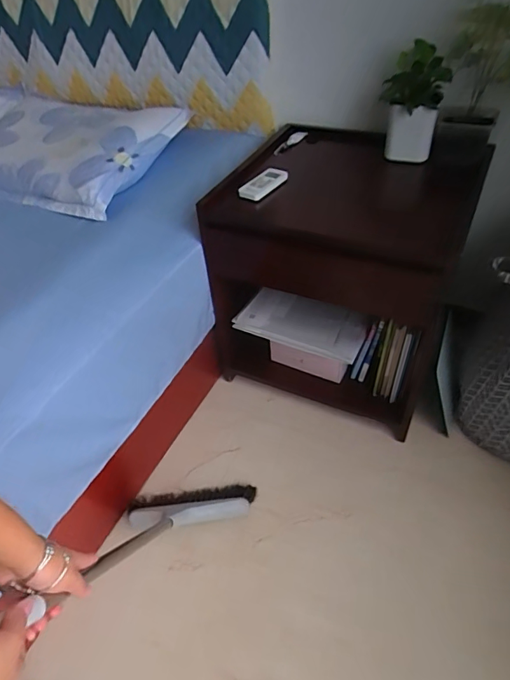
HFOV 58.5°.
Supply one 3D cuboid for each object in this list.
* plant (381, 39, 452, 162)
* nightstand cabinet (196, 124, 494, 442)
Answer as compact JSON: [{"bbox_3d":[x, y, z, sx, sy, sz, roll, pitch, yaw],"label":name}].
[{"bbox_3d":[0.370,-0.544,1.071,0.142,0.231,0.131,6,38,16],"label":"plant"},{"bbox_3d":[0.247,-0.184,1.265,0.575,0.581,0.525,14,50,21],"label":"nightstand cabinet"}]

